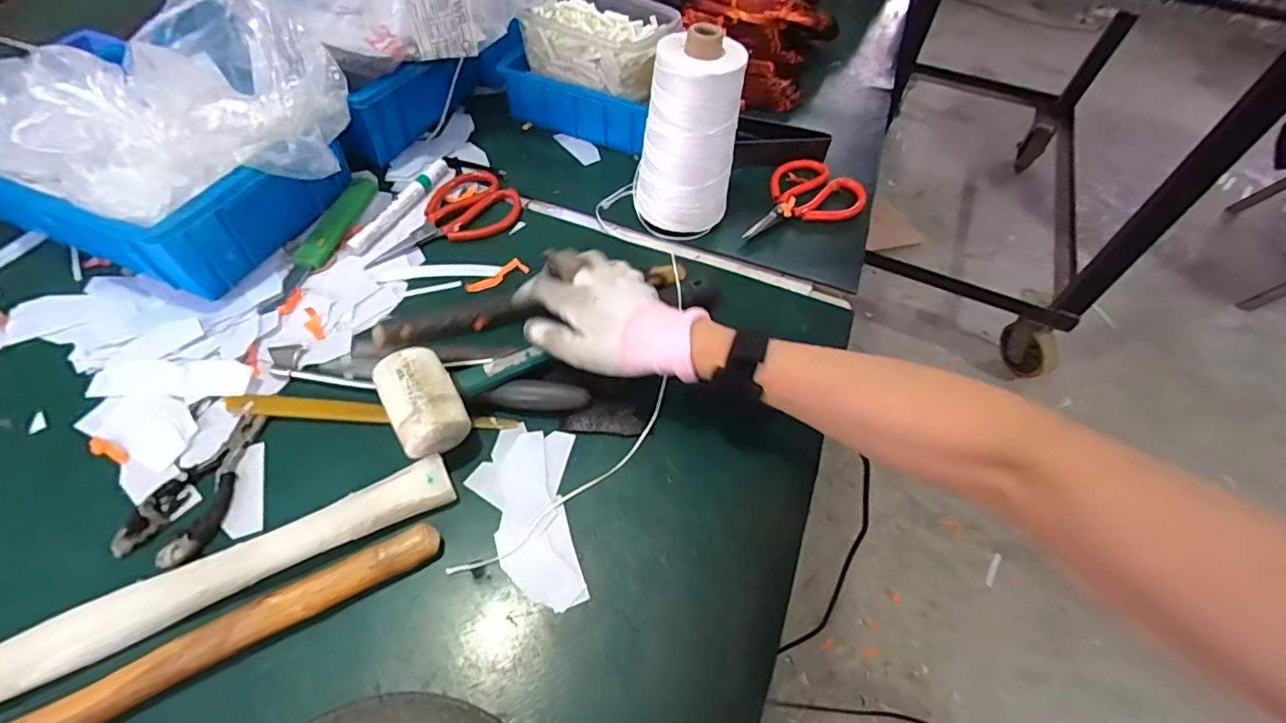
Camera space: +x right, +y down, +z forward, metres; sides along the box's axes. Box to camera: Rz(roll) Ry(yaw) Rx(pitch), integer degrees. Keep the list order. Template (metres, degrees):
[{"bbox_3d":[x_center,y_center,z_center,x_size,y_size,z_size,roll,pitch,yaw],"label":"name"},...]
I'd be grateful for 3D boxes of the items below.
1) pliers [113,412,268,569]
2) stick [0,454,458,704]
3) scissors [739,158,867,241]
[{"bbox_3d":[-0.300,0.084,0.383,0.050,0.016,0.110,12,54,5],"label":"pliers"},{"bbox_3d":[-0.266,0.136,0.338,0.298,0.026,0.030,-23,58,-20],"label":"stick"},{"bbox_3d":[0.160,-0.171,0.587,0.150,0.027,0.084,-26,59,-21],"label":"scissors"}]

